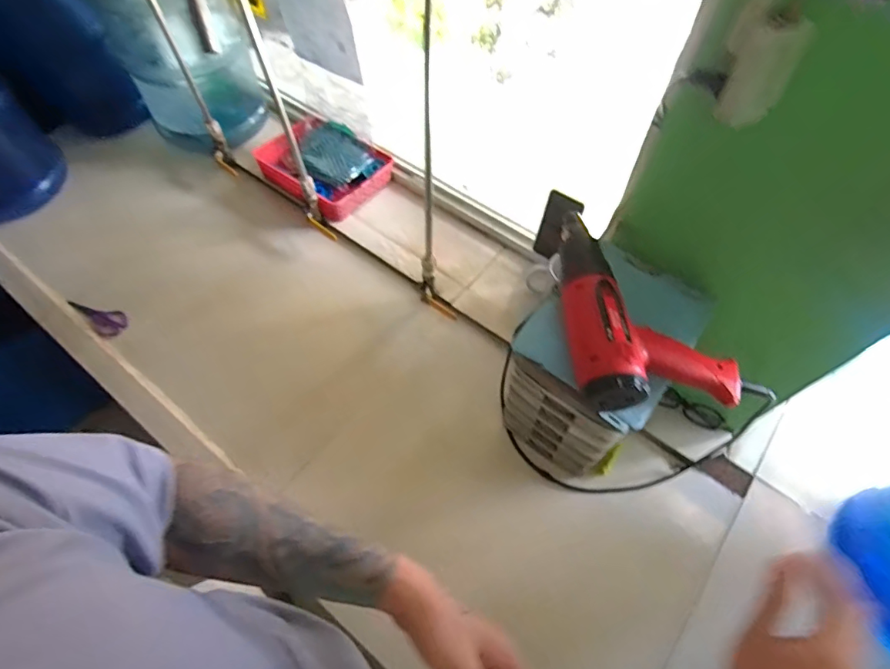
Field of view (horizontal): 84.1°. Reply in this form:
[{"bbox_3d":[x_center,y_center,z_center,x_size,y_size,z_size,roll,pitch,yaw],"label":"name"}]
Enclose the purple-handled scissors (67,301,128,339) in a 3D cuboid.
[{"bbox_3d":[-0.639,-0.033,0.905,0.110,0.010,0.053,28,64,1],"label":"purple-handled scissors"}]

